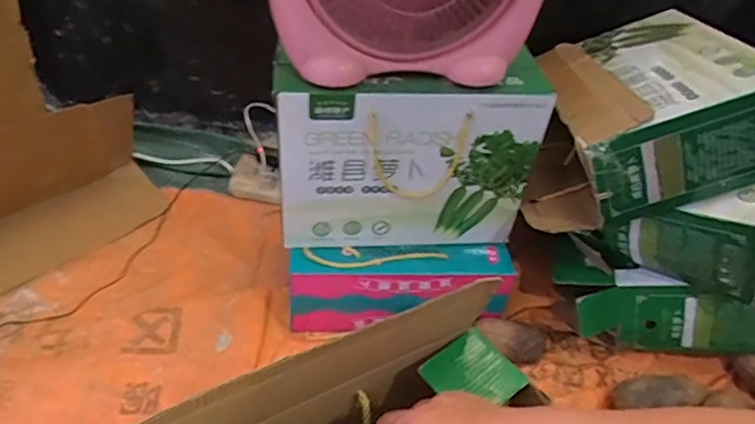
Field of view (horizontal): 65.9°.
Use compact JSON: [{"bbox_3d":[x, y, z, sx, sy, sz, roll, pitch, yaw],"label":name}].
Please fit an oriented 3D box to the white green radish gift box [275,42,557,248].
[{"bbox_3d":[0.043,-0.078,0.826,0.352,0.253,0.096,0,44,-6],"label":"white green radish gift box"}]

